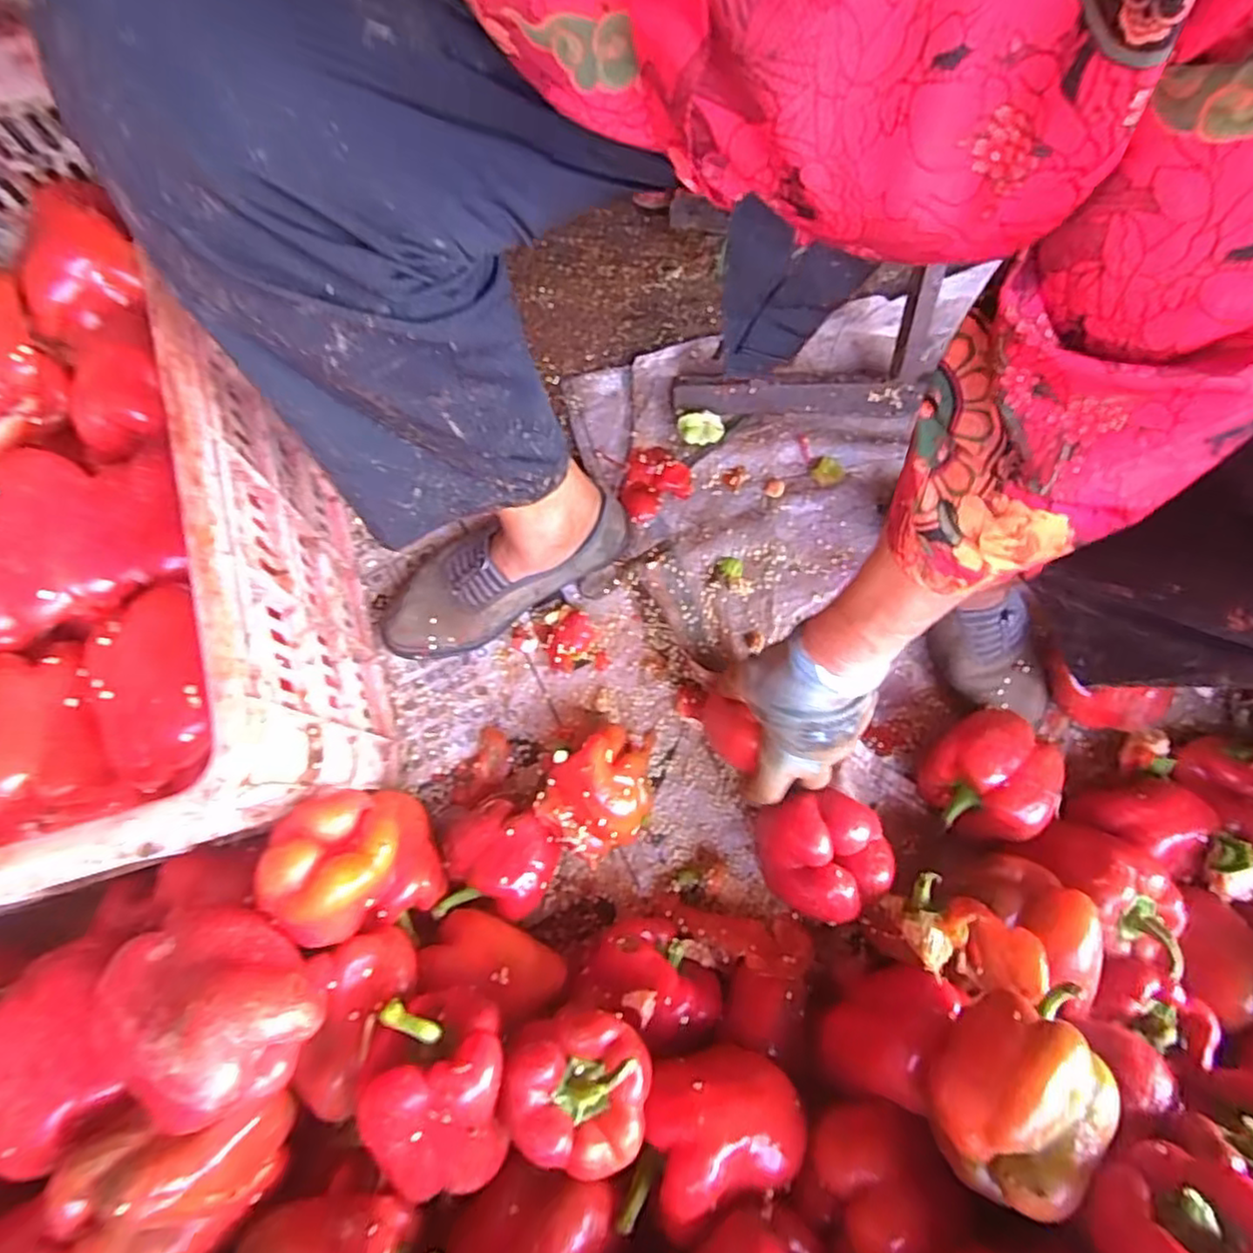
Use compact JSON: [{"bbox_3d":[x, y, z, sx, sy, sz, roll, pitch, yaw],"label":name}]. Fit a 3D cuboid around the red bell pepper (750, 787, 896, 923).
[{"bbox_3d":[0.151,0.173,0.526,0.084,0.079,0.089,0,77,0],"label":"red bell pepper"}]

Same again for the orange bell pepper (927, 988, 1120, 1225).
[{"bbox_3d":[0.218,0.260,0.380,0.079,0.066,0.106,44,81,9],"label":"orange bell pepper"}]

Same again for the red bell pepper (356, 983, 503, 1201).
[{"bbox_3d":[-0.115,0.281,0.408,0.086,0.065,0.104,0,77,0],"label":"red bell pepper"}]

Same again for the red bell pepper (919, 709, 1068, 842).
[{"bbox_3d":[0.298,0.121,0.563,0.093,0.087,0.085,0,77,0],"label":"red bell pepper"}]

